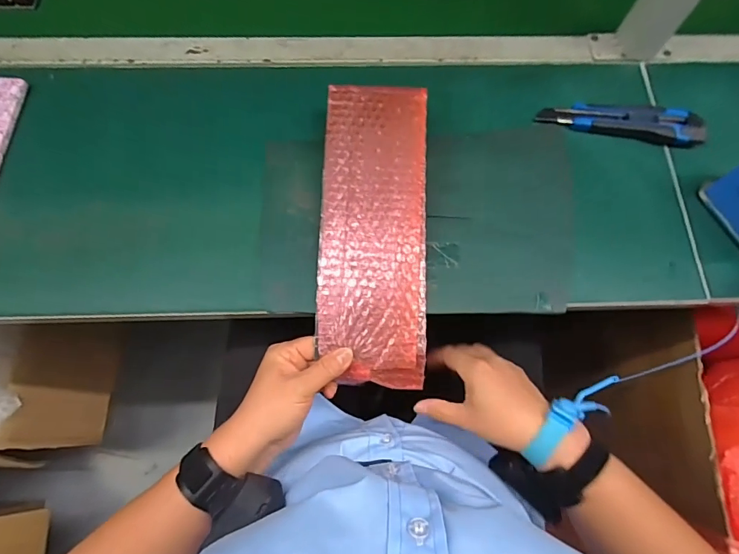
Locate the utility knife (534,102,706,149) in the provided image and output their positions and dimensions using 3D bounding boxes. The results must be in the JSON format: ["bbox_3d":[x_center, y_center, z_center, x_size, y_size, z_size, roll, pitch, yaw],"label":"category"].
[{"bbox_3d":[0.280,-0.177,0.476,0.171,0.020,0.041,11,72,2],"label":"utility knife"}]

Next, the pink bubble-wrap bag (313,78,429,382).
[{"bbox_3d":[0.004,-0.047,0.424,0.104,0.018,0.297,0,81,-2],"label":"pink bubble-wrap bag"}]

